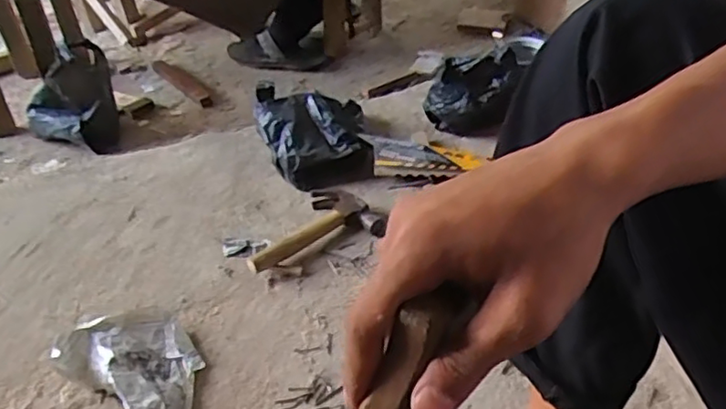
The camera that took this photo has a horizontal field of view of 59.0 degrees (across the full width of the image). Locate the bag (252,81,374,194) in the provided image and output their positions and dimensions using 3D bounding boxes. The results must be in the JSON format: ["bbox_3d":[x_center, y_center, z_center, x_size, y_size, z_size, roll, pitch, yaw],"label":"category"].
[{"bbox_3d":[-0.087,-0.124,1.146,0.191,0.116,0.204,-9,40,-6],"label":"bag"}]

